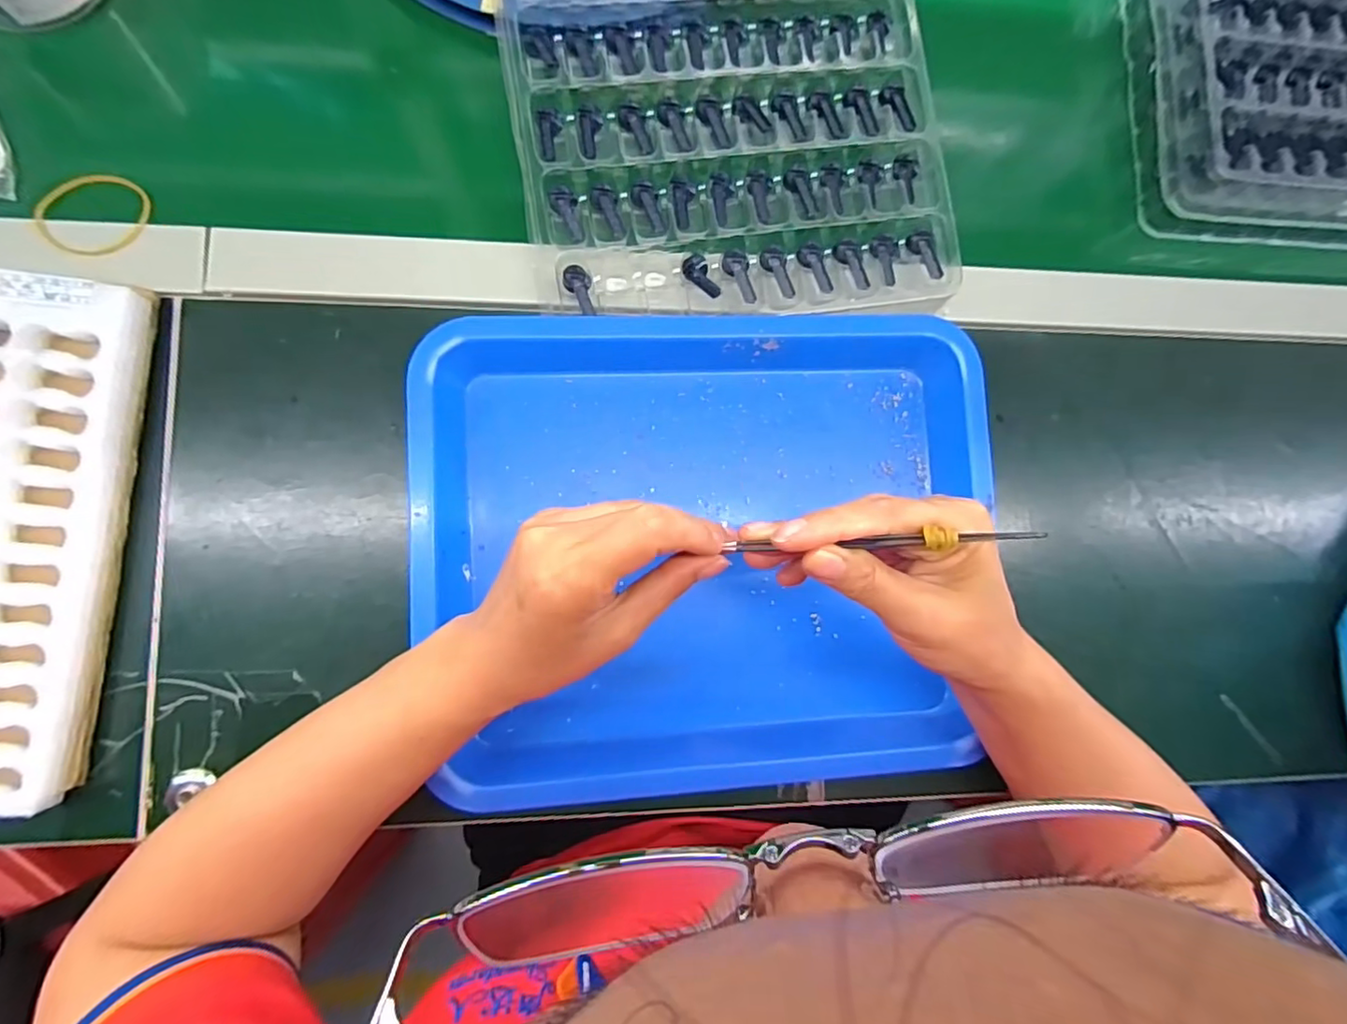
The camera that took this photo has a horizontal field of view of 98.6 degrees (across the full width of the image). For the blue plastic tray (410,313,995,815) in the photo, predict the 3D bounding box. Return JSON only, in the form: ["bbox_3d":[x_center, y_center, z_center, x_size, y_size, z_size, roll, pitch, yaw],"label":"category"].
[{"bbox_3d":[0.021,0.027,0.335,0.319,0.036,0.280,-1,89,-6],"label":"blue plastic tray"}]

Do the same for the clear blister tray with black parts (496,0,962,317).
[{"bbox_3d":[0.033,-0.246,0.360,0.252,0.031,0.263,-7,90,-6],"label":"clear blister tray with black parts"}]

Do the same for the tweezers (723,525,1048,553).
[{"bbox_3d":[0.082,0.011,0.232,0.118,0.013,0.006,-3,89,11],"label":"tweezers"}]

